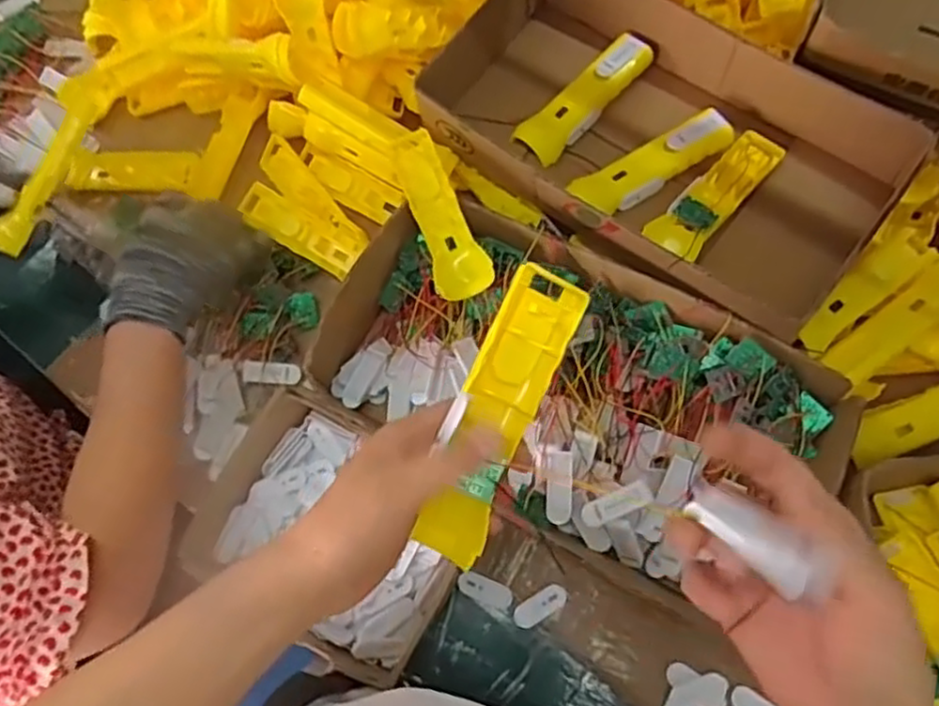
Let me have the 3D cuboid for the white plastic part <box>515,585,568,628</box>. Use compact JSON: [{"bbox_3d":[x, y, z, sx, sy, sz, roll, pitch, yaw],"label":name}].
[{"bbox_3d":[0.062,0.223,0.616,0.049,0.004,0.021,-31,72,-9],"label":"white plastic part"}]

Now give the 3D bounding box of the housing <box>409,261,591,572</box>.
[{"bbox_3d":[0.017,0.032,0.370,0.044,0.020,0.159,23,87,-12],"label":"housing"}]

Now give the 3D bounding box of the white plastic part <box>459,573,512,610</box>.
[{"bbox_3d":[0.015,0.211,0.623,0.049,0.004,0.021,17,71,8],"label":"white plastic part"}]

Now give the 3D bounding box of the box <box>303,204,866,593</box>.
[{"bbox_3d":[0.087,0.032,0.615,0.431,0.083,0.222,27,73,11],"label":"box"}]

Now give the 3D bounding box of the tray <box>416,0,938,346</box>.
[{"bbox_3d":[0.172,-0.201,0.680,0.409,0.099,0.255,37,75,14],"label":"tray"}]

